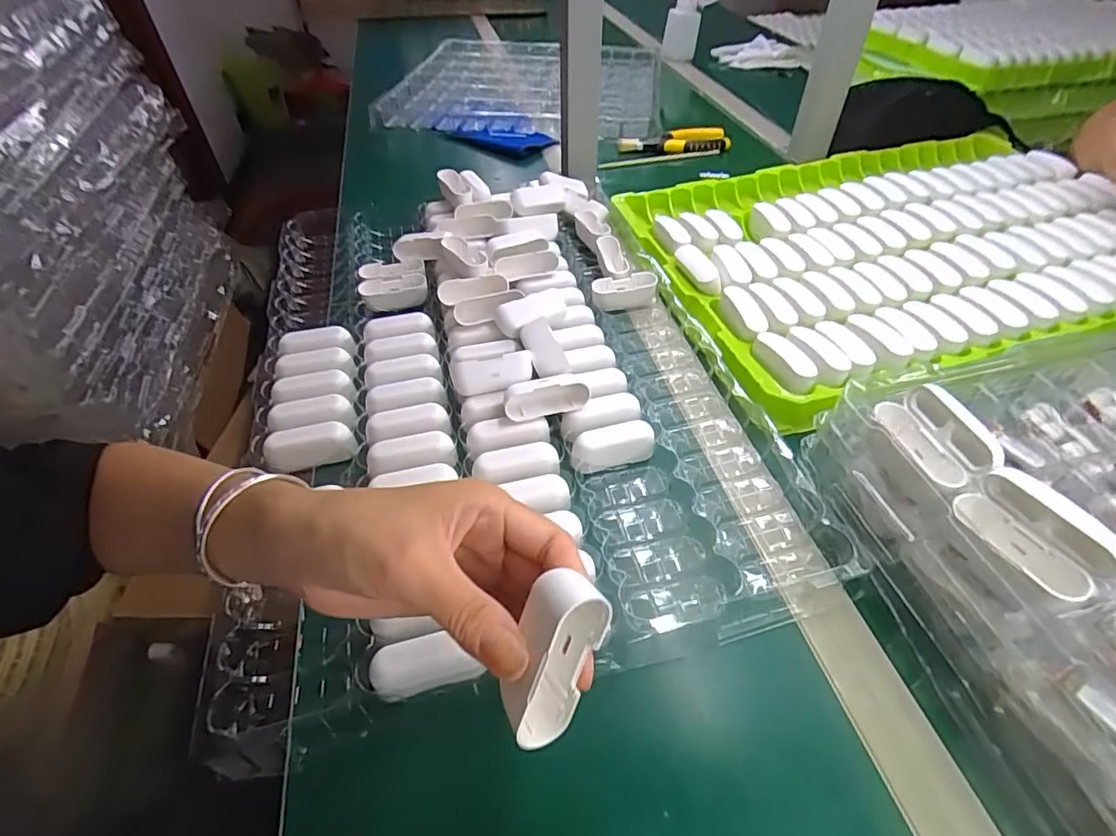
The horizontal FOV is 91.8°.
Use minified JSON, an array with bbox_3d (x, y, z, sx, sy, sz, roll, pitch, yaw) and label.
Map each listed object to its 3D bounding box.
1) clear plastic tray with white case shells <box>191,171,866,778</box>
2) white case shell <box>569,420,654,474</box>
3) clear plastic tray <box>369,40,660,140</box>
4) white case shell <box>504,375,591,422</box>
[{"bbox_3d":[-0.065,-0.063,0.482,0.373,0.048,0.564,-13,49,-8],"label":"clear plastic tray with white case shells"},{"bbox_3d":[0.040,0.023,0.415,0.064,0.027,0.022,-14,50,-9],"label":"white case shell"},{"bbox_3d":[-0.051,-0.624,0.987,0.458,0.034,0.443,5,47,6],"label":"clear plastic tray"},{"bbox_3d":[-0.009,-0.016,0.418,0.063,0.023,0.025,-12,49,-7],"label":"white case shell"}]

